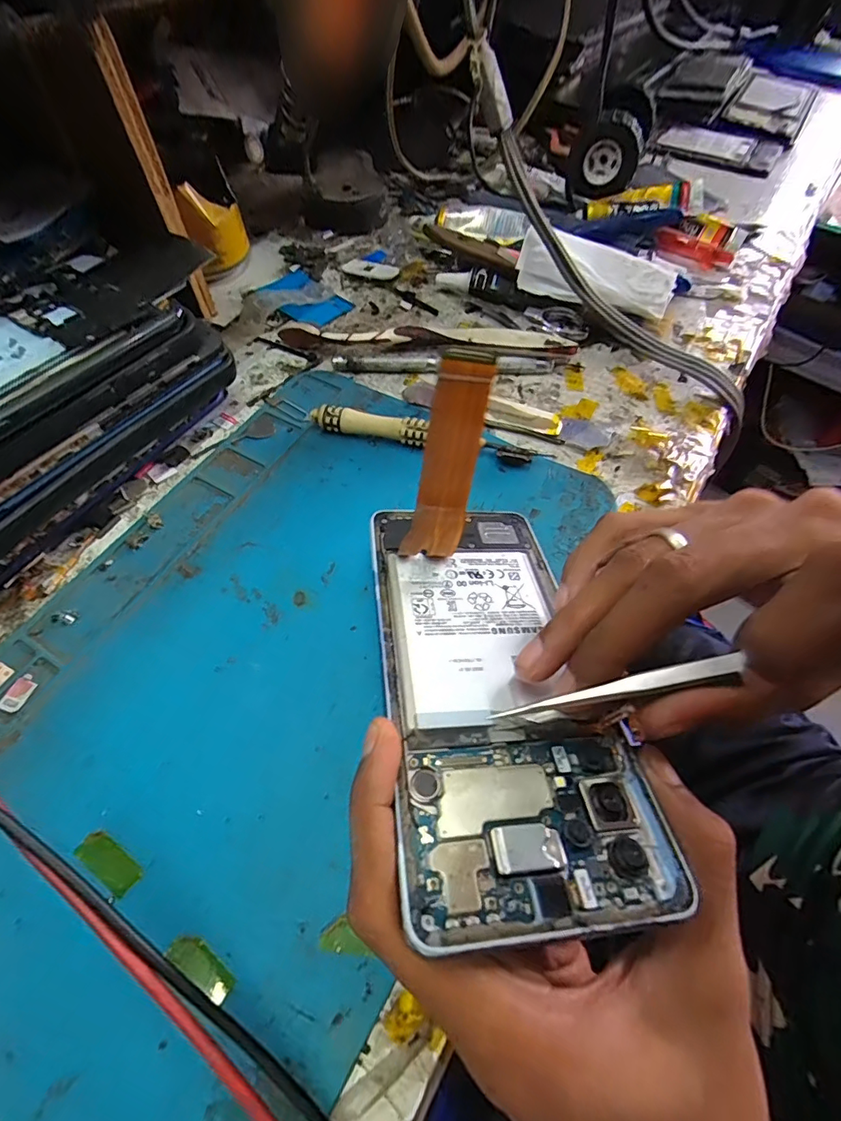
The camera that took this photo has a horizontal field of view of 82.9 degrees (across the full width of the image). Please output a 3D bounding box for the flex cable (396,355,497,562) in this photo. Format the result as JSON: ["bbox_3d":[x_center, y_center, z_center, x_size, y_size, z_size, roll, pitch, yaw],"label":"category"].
[{"bbox_3d":[0.009,-0.030,0.160,0.019,0.070,0.008,17,34,9],"label":"flex cable"}]

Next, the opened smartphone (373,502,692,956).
[{"bbox_3d":[0.023,0.034,0.163,0.072,0.004,0.152,0,44,-10],"label":"opened smartphone"}]

